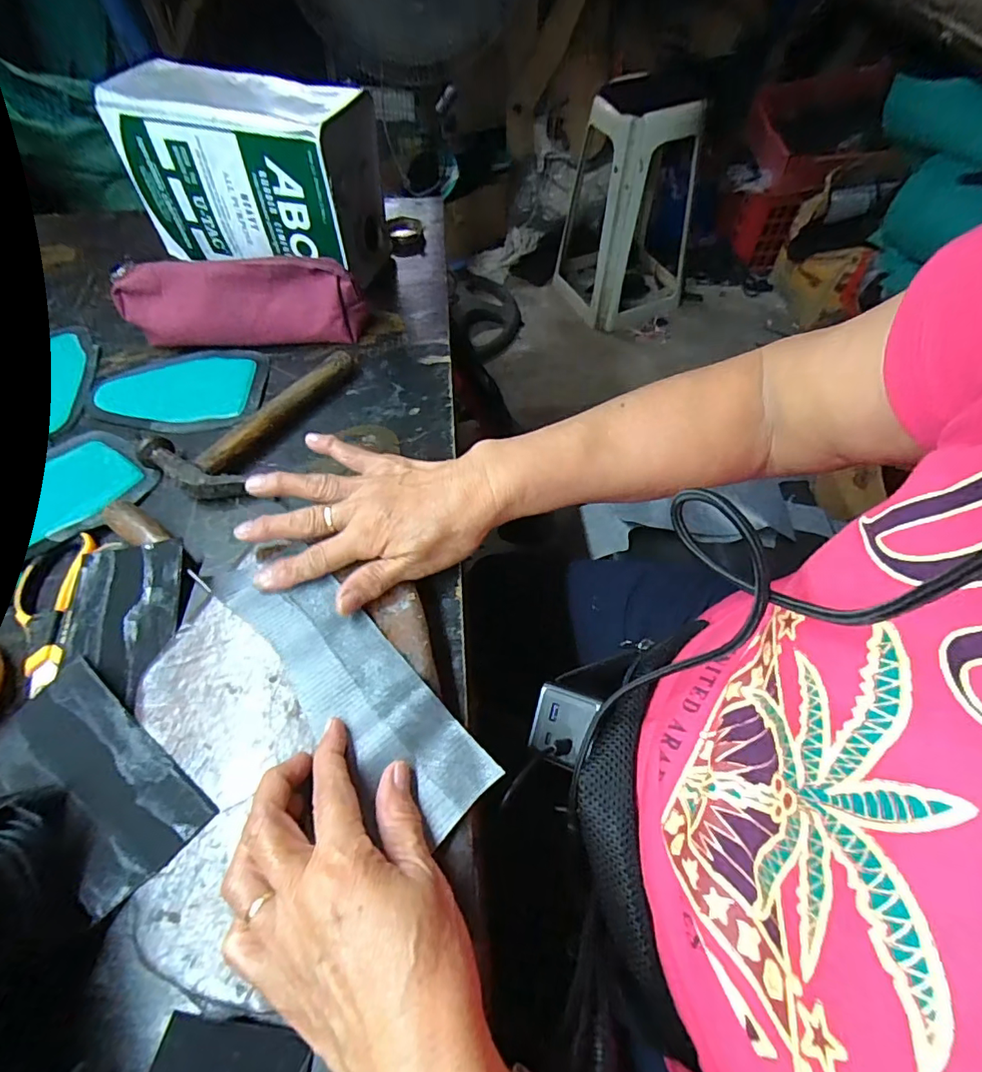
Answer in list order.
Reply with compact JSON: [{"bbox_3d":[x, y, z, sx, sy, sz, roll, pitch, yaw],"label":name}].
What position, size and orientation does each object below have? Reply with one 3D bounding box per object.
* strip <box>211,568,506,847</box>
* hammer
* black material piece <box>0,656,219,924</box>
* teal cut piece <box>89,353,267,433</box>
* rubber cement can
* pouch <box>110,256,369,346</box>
[{"bbox_3d":[-0.088,0.082,0.309,0.063,0.010,0.211,-39,62,-19],"label":"strip"},{"bbox_3d":[-0.208,-0.109,0.449,0.093,0.022,0.180,21,60,14],"label":"hammer"},{"bbox_3d":[-0.222,0.129,0.283,0.143,0.004,0.062,33,64,20],"label":"black material piece"},{"bbox_3d":[-0.299,-0.138,0.486,0.159,0.006,0.104,-1,58,0],"label":"teal cut piece"},{"bbox_3d":[-0.242,-0.367,0.537,0.235,0.158,0.103,15,59,10],"label":"rubber cement can"},{"bbox_3d":[-0.239,-0.222,0.494,0.224,0.073,0.043,-2,58,-1],"label":"pouch"}]

